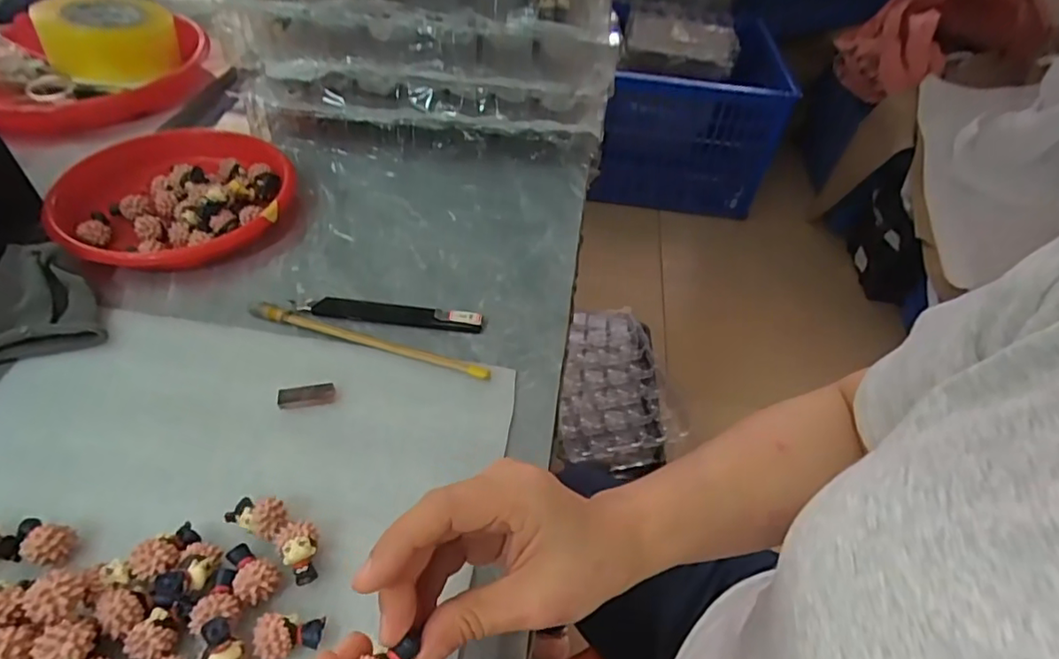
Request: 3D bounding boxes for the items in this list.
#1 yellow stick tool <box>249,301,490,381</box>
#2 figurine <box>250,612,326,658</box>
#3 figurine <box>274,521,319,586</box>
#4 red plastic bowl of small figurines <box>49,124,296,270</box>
[{"bbox_3d":[-0.115,0.008,0.395,0.183,0.008,0.012,17,49,9],"label":"yellow stick tool"},{"bbox_3d":[-0.112,0.143,0.263,0.030,0.019,0.019,-7,49,-12],"label":"figurine"},{"bbox_3d":[-0.116,0.113,0.290,0.018,0.017,0.030,-27,56,-27],"label":"figurine"},{"bbox_3d":[-0.291,-0.116,0.477,0.171,0.028,0.165,3,48,-4],"label":"red plastic bowl of small figurines"}]

